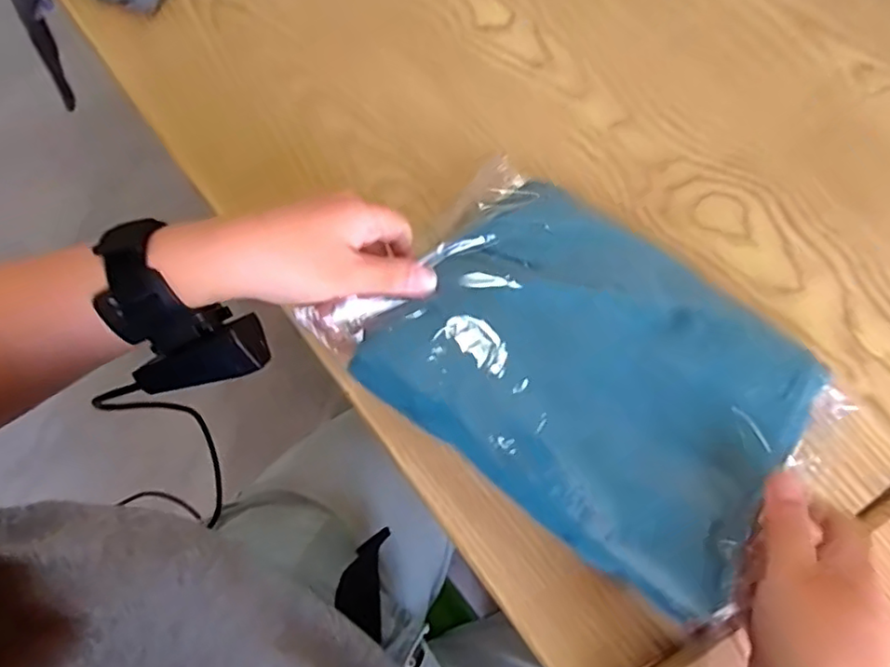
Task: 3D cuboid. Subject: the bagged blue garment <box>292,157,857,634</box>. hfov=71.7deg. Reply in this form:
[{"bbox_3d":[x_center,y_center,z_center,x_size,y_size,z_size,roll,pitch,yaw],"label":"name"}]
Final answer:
[{"bbox_3d":[0.085,0.013,0.353,0.258,0.040,0.182,36,73,12],"label":"bagged blue garment"}]

